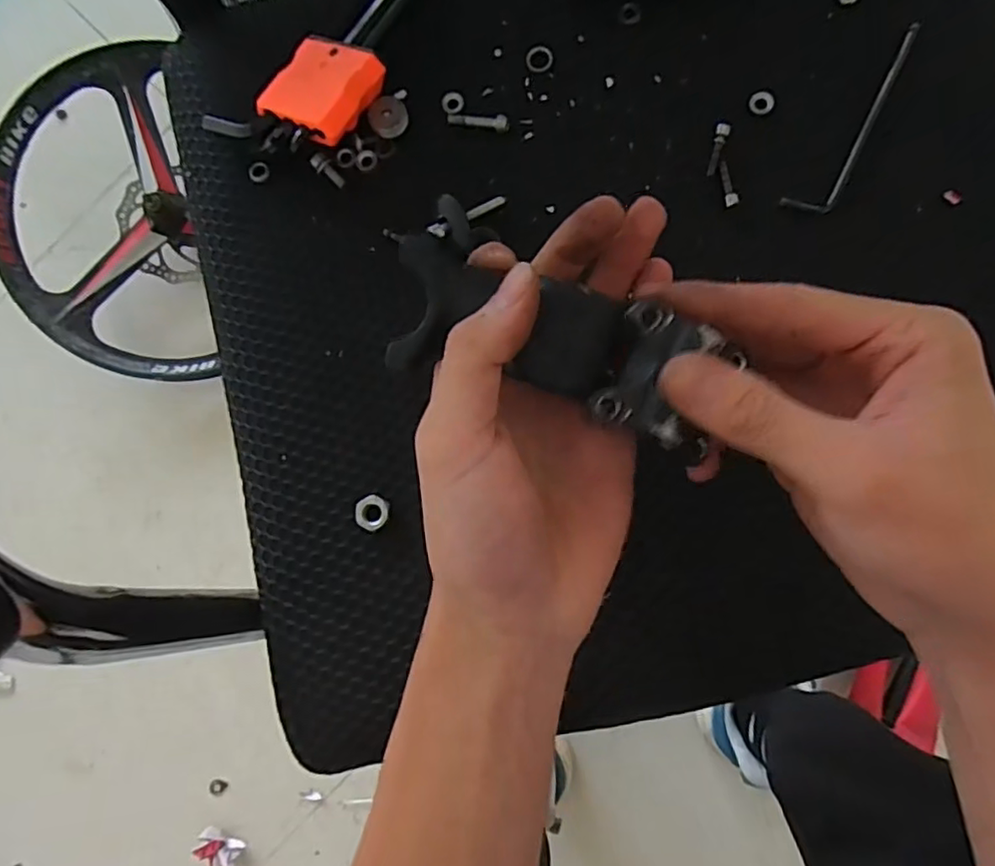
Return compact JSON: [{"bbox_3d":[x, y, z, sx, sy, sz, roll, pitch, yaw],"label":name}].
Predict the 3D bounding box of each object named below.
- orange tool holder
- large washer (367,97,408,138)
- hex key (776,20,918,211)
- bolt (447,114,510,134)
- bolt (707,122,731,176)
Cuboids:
[{"bbox_3d":[-0.092,-0.180,0.322,0.048,0.023,0.053,33,89,7],"label":"orange tool holder"},{"bbox_3d":[-0.059,-0.172,0.335,0.020,0.006,0.021,0,85,5],"label":"large washer"},{"bbox_3d":[0.181,-0.157,0.307,0.021,0.006,0.112,32,89,7],"label":"hex key"},{"bbox_3d":[-0.010,-0.169,0.333,0.034,0.004,0.009,14,87,6],"label":"bolt"},{"bbox_3d":[0.112,-0.145,0.315,0.006,0.004,0.026,15,87,6],"label":"bolt"}]

